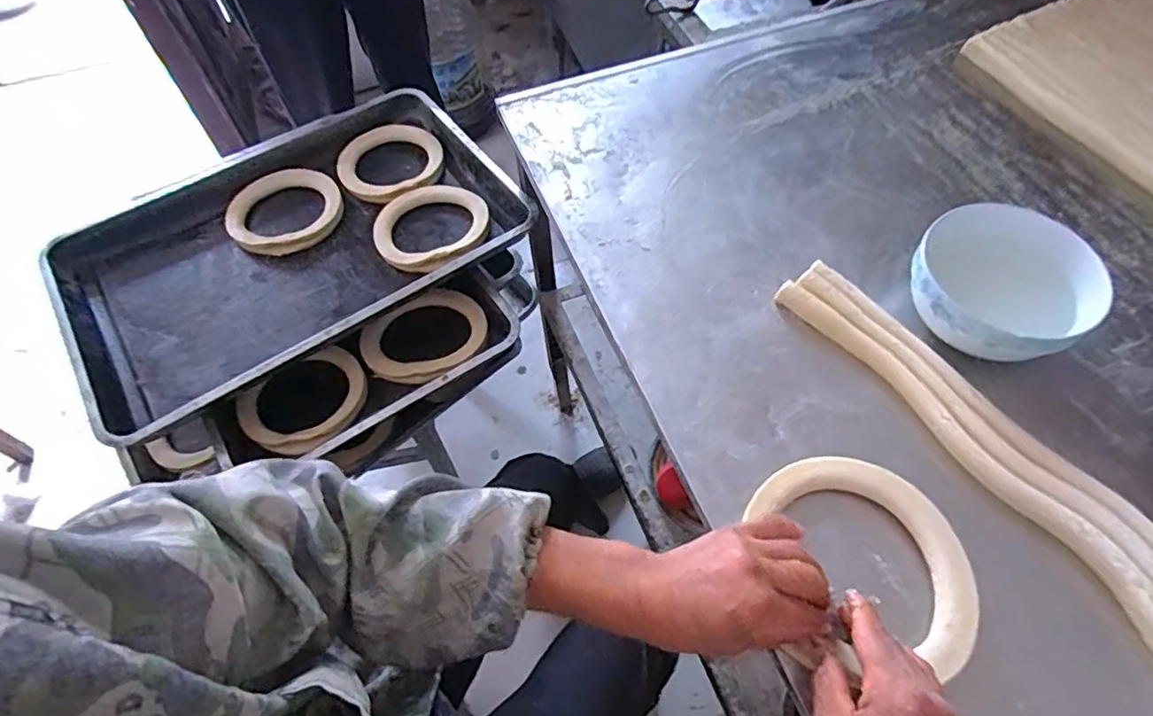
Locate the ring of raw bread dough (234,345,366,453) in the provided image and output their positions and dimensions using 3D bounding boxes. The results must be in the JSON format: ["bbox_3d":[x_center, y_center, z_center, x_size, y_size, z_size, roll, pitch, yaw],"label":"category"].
[{"bbox_3d":[-0.360,0.059,0.819,0.163,0.041,0.109,-31,76,-24],"label":"ring of raw bread dough"}]

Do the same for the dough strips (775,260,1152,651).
[{"bbox_3d":[0.342,0.070,0.513,0.068,0.027,0.420,-28,60,-15],"label":"dough strips"}]

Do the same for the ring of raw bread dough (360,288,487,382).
[{"bbox_3d":[-0.212,-0.027,0.863,0.173,0.031,0.149,-29,60,-15],"label":"ring of raw bread dough"}]

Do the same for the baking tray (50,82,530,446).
[{"bbox_3d":[-0.428,-0.189,0.936,0.635,0.066,0.499,-33,57,-18],"label":"baking tray"}]

